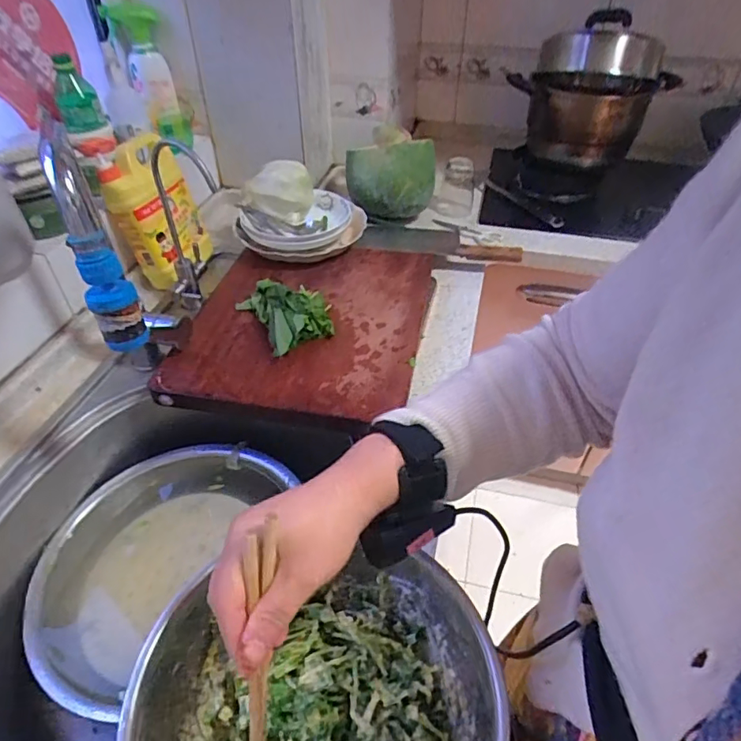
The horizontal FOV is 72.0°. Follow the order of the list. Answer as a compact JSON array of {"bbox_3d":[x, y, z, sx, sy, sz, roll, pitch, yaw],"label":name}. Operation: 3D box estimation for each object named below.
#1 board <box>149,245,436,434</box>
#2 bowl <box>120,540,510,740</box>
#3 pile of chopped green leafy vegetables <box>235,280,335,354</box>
[{"bbox_3d":[-0.094,-0.086,0.798,0.342,0.032,0.414,8,43,8],"label":"board"},{"bbox_3d":[-0.035,0.255,0.373,0.239,0.098,0.216,-9,44,-10],"label":"bowl"},{"bbox_3d":[-0.127,-0.087,0.755,0.136,0.050,0.153,-9,44,-10],"label":"pile of chopped green leafy vegetables"}]

